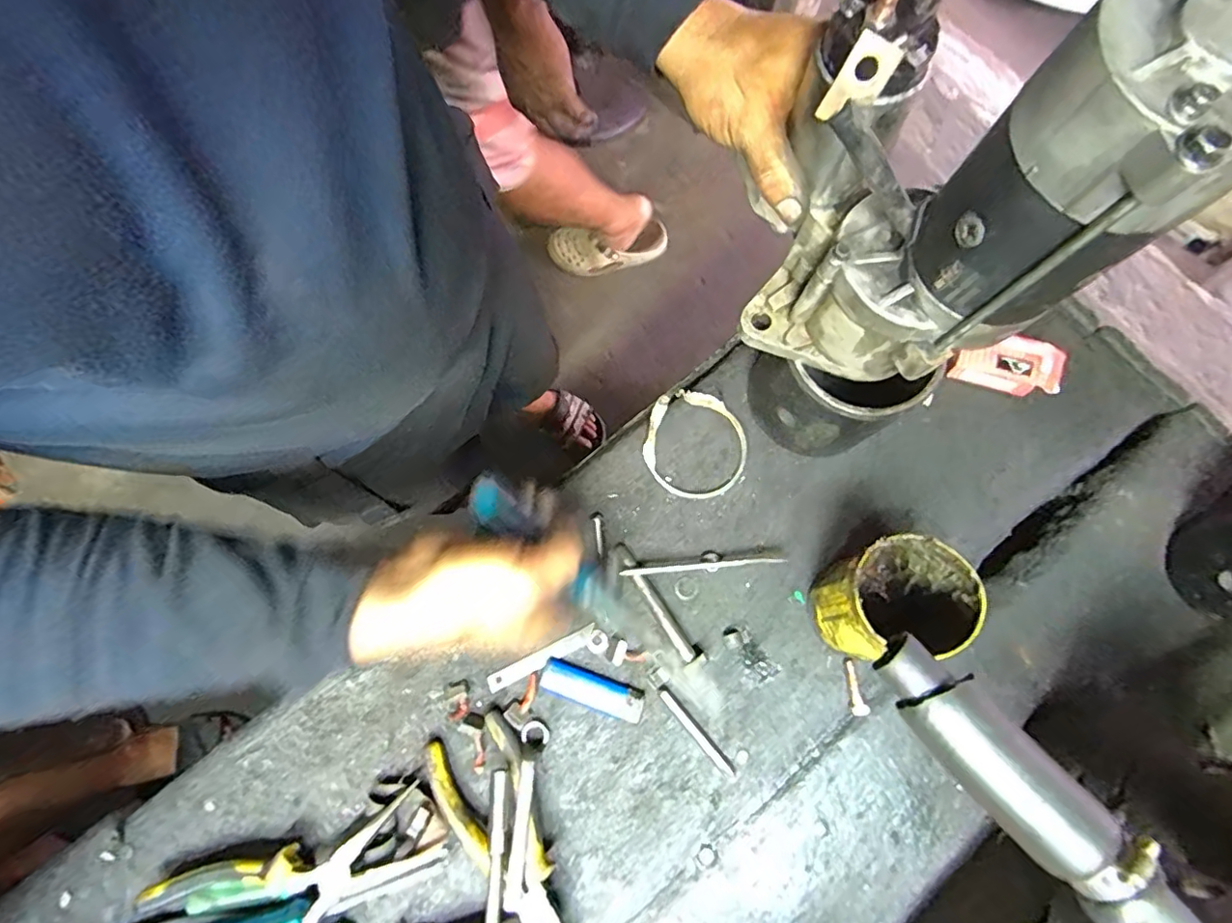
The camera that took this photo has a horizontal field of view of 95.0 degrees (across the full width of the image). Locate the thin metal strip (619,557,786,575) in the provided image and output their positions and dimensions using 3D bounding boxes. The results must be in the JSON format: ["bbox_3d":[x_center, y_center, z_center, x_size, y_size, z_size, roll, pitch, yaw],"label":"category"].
[{"bbox_3d":[0.069,0.085,0.459,0.130,0.015,0.006,-5,73,-1],"label":"thin metal strip"}]

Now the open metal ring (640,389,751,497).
[{"bbox_3d":[0.066,-0.016,0.476,0.085,0.023,0.091,0,77,1],"label":"open metal ring"}]

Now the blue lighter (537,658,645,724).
[{"bbox_3d":[-0.020,0.178,0.437,0.082,0.009,0.026,18,78,5],"label":"blue lighter"}]

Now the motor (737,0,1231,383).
[{"bbox_3d":[0.149,-0.123,0.275,0.149,0.211,0.081,29,75,9],"label":"motor"}]

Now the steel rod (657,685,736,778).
[{"bbox_3d":[0.060,0.203,0.424,0.009,0.007,0.077,-41,80,-7],"label":"steel rod"}]

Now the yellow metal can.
[{"bbox_3d":[0.184,0.094,0.397,0.073,0.115,0.067,0,77,1],"label":"yellow metal can"}]

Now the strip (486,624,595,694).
[{"bbox_3d":[-0.059,0.158,0.451,0.091,0.004,0.013,-26,78,-5],"label":"strip"}]

